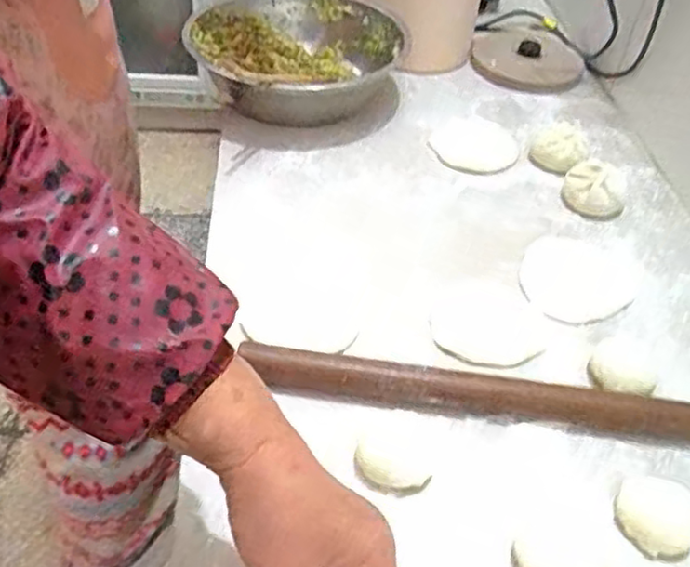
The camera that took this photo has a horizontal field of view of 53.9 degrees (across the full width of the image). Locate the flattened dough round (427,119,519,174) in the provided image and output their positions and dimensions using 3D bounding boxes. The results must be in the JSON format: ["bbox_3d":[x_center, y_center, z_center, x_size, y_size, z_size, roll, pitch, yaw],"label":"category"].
[{"bbox_3d":[0.158,-0.171,0.822,0.101,0.005,0.120,16,46,11],"label":"flattened dough round"}]

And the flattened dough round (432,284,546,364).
[{"bbox_3d":[0.129,0.033,0.606,0.097,0.004,0.096,3,45,-3],"label":"flattened dough round"}]

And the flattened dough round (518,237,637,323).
[{"bbox_3d":[0.222,-0.005,0.653,0.104,0.008,0.120,24,48,18],"label":"flattened dough round"}]

